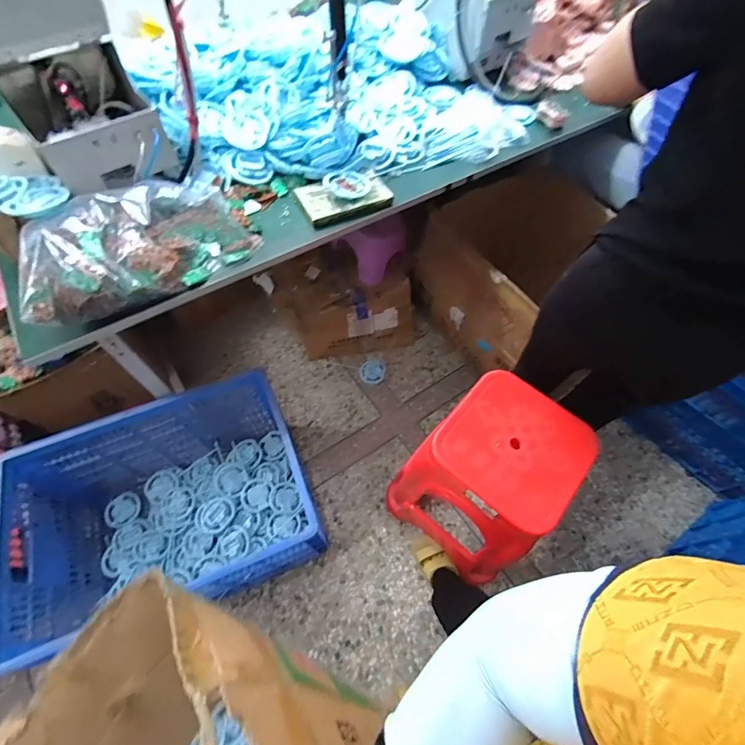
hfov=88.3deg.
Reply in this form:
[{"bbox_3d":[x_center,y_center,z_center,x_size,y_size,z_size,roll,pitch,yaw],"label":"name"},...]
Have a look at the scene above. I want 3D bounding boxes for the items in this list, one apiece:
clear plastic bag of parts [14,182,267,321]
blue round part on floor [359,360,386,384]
[{"bbox_3d":[-0.440,-0.249,0.733,0.409,0.139,0.193,-27,64,-16],"label":"clear plastic bag of parts"},{"bbox_3d":[0.003,-0.006,1.582,0.111,0.038,0.098,-24,64,-15],"label":"blue round part on floor"}]

